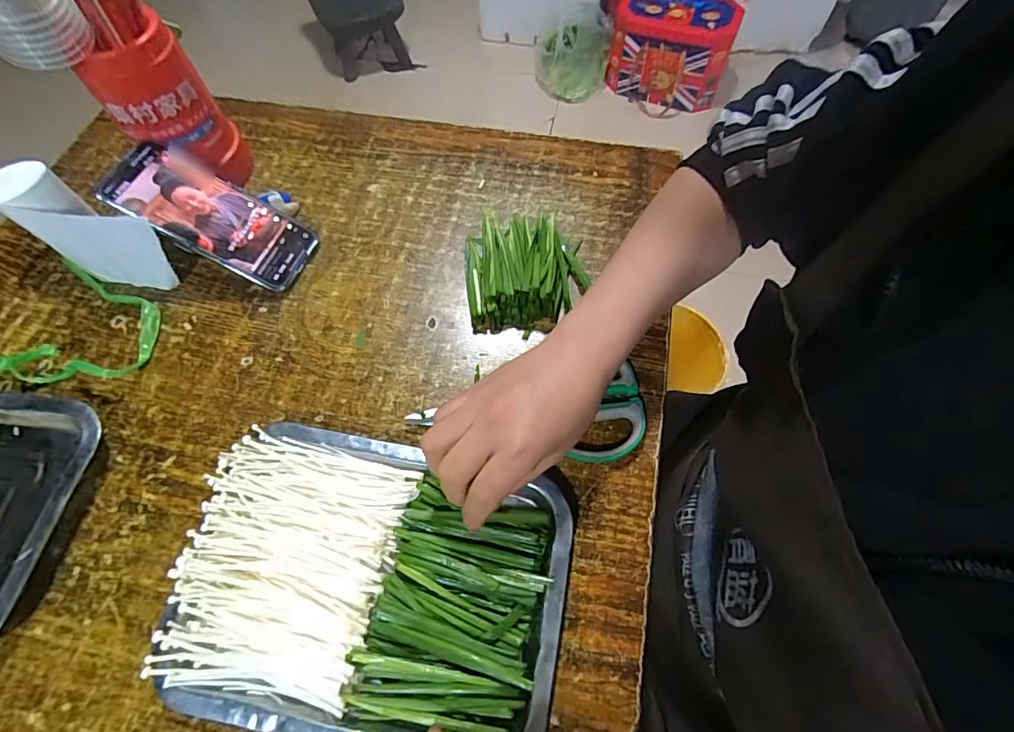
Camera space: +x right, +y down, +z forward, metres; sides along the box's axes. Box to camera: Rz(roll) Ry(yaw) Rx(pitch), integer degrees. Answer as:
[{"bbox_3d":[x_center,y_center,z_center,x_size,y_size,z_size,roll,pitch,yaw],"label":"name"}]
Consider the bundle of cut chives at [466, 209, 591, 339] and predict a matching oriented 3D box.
[{"bbox_3d":[0.016,-0.099,0.459,0.109,0.034,0.137,-7,62,-3],"label":"bundle of cut chives"}]

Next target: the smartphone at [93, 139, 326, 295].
[{"bbox_3d":[-0.272,-0.141,0.457,0.173,0.014,0.082,29,63,-15],"label":"smartphone"}]

